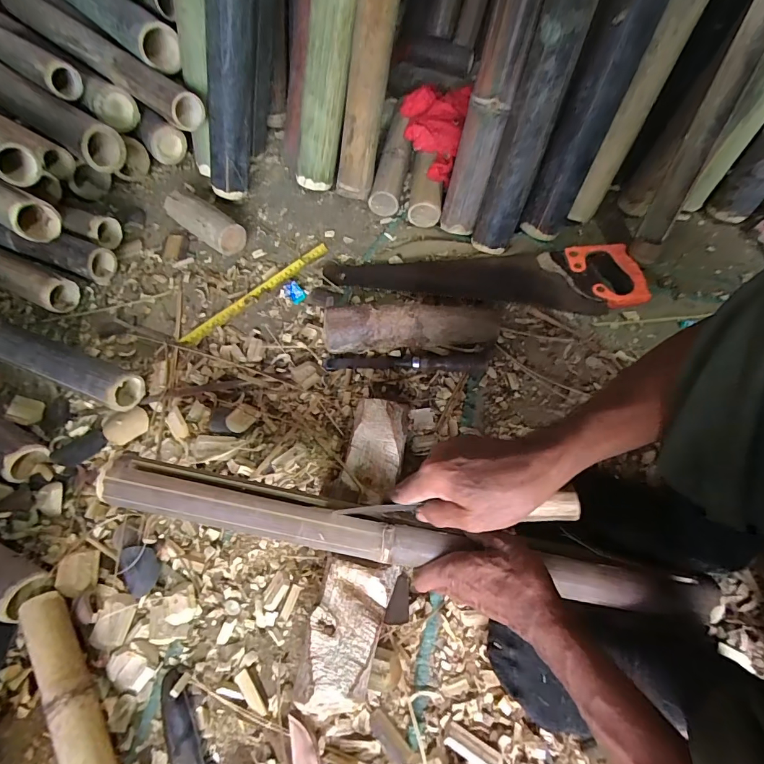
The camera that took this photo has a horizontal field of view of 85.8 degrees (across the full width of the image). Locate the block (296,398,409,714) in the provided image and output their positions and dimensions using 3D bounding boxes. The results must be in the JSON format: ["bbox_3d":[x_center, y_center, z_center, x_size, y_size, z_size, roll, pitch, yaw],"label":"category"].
[{"bbox_3d":[-0.021,0.181,0.483,0.081,0.060,0.332,8,63,6],"label":"block"}]

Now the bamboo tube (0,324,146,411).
[{"bbox_3d":[-0.479,-0.028,0.609,0.271,0.059,0.060,19,65,12],"label":"bamboo tube"}]

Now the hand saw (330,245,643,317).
[{"bbox_3d":[0.162,-0.186,0.679,0.498,0.033,0.114,7,63,6],"label":"hand saw"}]

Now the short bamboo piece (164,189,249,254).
[{"bbox_3d":[-0.316,-0.284,0.733,0.169,0.064,0.057,33,69,18],"label":"short bamboo piece"}]

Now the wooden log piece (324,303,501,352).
[{"bbox_3d":[0.043,-0.073,0.604,0.246,0.072,0.054,0,63,2],"label":"wooden log piece"}]

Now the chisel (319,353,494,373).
[{"bbox_3d":[0.035,-0.033,0.615,0.247,0.021,0.032,1,63,3],"label":"chisel"}]

